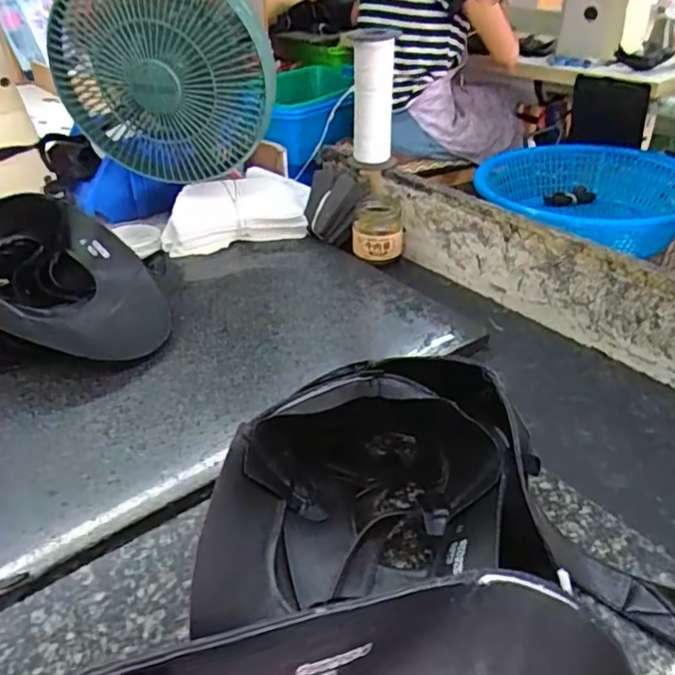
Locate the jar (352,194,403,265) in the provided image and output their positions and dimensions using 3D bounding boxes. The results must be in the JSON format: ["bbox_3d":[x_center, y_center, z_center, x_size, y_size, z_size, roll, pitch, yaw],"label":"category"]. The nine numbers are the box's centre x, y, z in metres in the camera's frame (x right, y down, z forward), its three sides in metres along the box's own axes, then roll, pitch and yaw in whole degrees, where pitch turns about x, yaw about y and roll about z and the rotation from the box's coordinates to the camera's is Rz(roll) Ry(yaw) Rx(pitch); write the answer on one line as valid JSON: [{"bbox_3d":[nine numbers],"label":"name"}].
[{"bbox_3d":[0.049,-0.129,0.691,0.058,0.065,0.062,0,34,0],"label":"jar"}]

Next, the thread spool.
[{"bbox_3d":[0.039,-0.268,0.663,0.055,0.150,0.047,6,35,10],"label":"thread spool"}]

